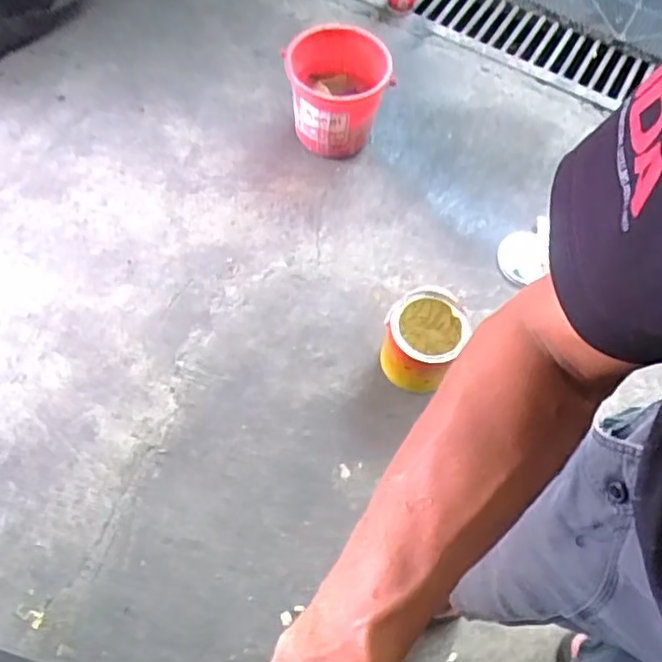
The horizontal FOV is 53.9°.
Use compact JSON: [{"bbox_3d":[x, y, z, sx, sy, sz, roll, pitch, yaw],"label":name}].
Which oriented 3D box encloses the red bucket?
[{"bbox_3d":[0.023,-0.578,1.549,0.246,0.192,0.252,1,65,-3],"label":"red bucket"}]

